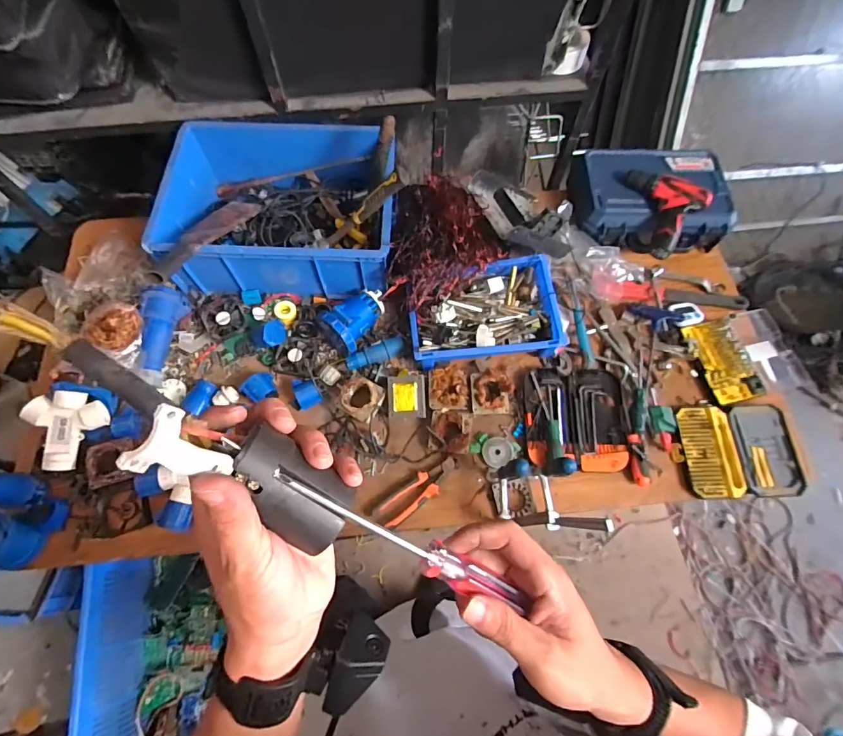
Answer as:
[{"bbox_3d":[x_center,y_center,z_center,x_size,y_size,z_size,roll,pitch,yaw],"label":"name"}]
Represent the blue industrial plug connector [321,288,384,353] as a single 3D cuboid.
[{"bbox_3d":[-0.141,-0.114,0.924,0.109,0.093,0.139,41,72,15],"label":"blue industrial plug connector"}]

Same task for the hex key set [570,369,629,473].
[{"bbox_3d":[0.375,0.105,0.906,0.112,0.016,0.215,2,67,0],"label":"hex key set"}]

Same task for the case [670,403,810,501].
[{"bbox_3d":[0.648,0.173,0.903,0.259,0.039,0.188,-1,67,-2],"label":"case"}]

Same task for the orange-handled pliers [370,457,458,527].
[{"bbox_3d":[-0.007,0.244,0.855,0.181,0.018,0.053,-32,71,-14],"label":"orange-handled pliers"}]

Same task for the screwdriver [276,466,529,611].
[{"bbox_3d":[-0.007,0.102,0.250,0.170,0.015,0.018,33,68,-15],"label":"screwdriver"}]

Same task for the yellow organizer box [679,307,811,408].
[{"bbox_3d":[0.738,-0.028,0.976,0.260,0.045,0.201,-13,73,-16],"label":"yellow organizer box"}]

